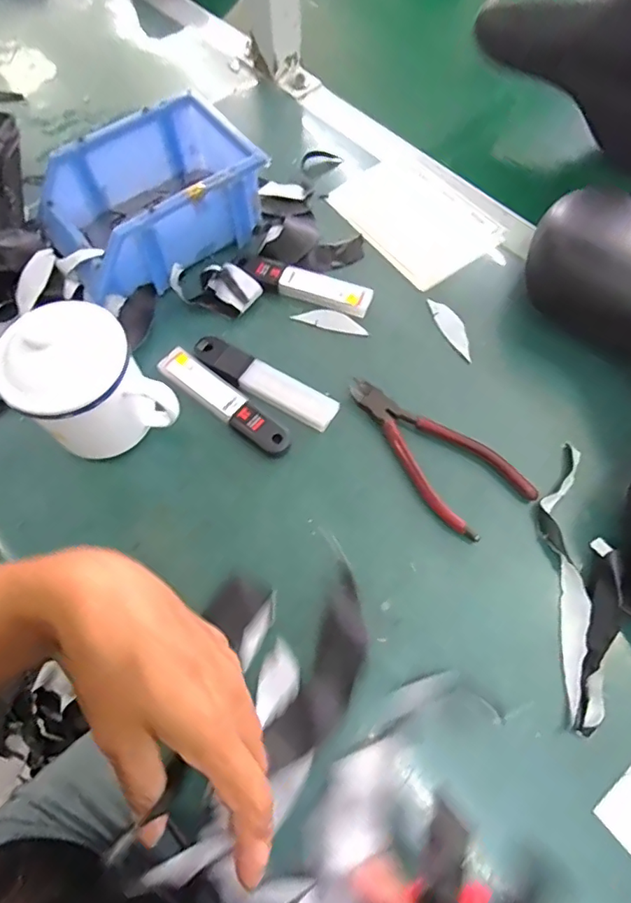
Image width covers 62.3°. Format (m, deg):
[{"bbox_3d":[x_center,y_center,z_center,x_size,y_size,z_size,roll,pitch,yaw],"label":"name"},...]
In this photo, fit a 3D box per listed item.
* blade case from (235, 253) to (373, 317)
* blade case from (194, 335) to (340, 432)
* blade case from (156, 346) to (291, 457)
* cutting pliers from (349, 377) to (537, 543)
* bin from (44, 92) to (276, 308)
[{"bbox_3d":[-0.012,-0.148,0.456,0.122,0.013,0.029,22,68,9],"label":"blade case"},{"bbox_3d":[-0.042,-0.057,0.421,0.128,0.009,0.032,30,69,12],"label":"blade case"},{"bbox_3d":[-0.071,-0.040,0.410,0.126,0.009,0.026,36,70,14],"label":"blade case"},{"bbox_3d":[0.084,-0.002,0.393,0.064,0.011,0.152,-41,72,-17],"label":"cutting pliers"},{"bbox_3d":[-0.138,-0.225,0.463,0.189,0.073,0.119,-34,70,-14],"label":"bin"}]

